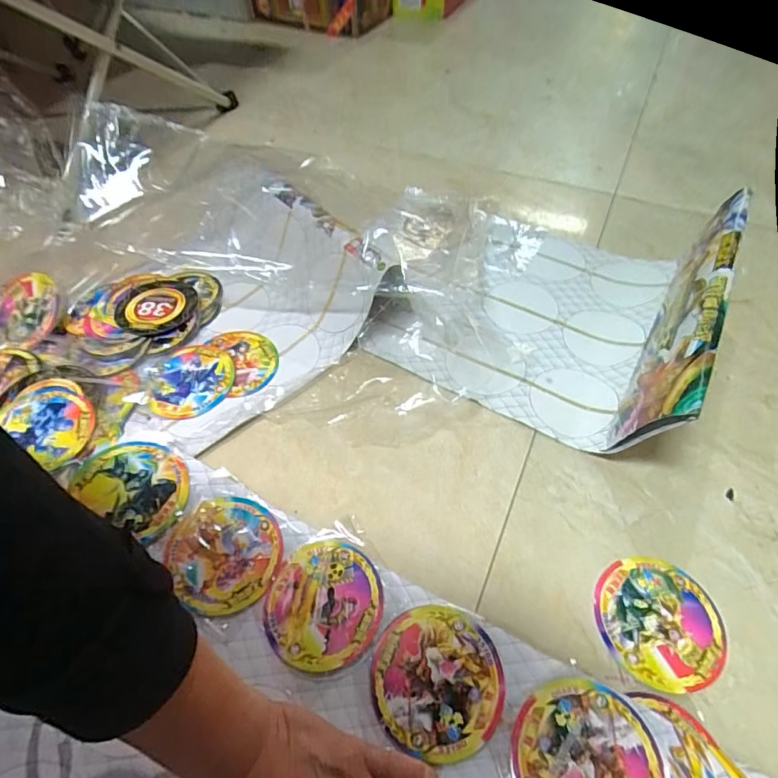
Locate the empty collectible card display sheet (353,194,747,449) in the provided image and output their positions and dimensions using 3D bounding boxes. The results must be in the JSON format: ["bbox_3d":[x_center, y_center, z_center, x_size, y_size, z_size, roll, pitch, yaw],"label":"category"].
[{"bbox_3d":[0.181,-0.121,0.529,0.304,0.104,0.321,25,59,18],"label":"empty collectible card display sheet"}]

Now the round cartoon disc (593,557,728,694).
[{"bbox_3d":[0.214,0.183,0.372,0.094,0.004,0.092,0,54,0],"label":"round cartoon disc"}]

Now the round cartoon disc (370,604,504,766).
[{"bbox_3d":[0.036,0.214,0.348,0.092,0.011,0.094,0,54,0],"label":"round cartoon disc"}]

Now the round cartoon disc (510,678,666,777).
[{"bbox_3d":[0.132,0.252,0.314,0.094,0.004,0.092,-3,58,5],"label":"round cartoon disc"}]

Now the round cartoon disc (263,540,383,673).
[{"bbox_3d":[-0.053,0.173,0.382,0.091,0.007,0.095,0,54,0],"label":"round cartoon disc"}]

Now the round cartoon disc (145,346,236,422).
[{"bbox_3d":[-0.217,-0.010,0.512,0.088,0.004,0.090,0,54,0],"label":"round cartoon disc"}]

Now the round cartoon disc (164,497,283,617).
[{"bbox_3d":[-0.138,0.140,0.405,0.087,0.012,0.096,-35,61,-22],"label":"round cartoon disc"}]

